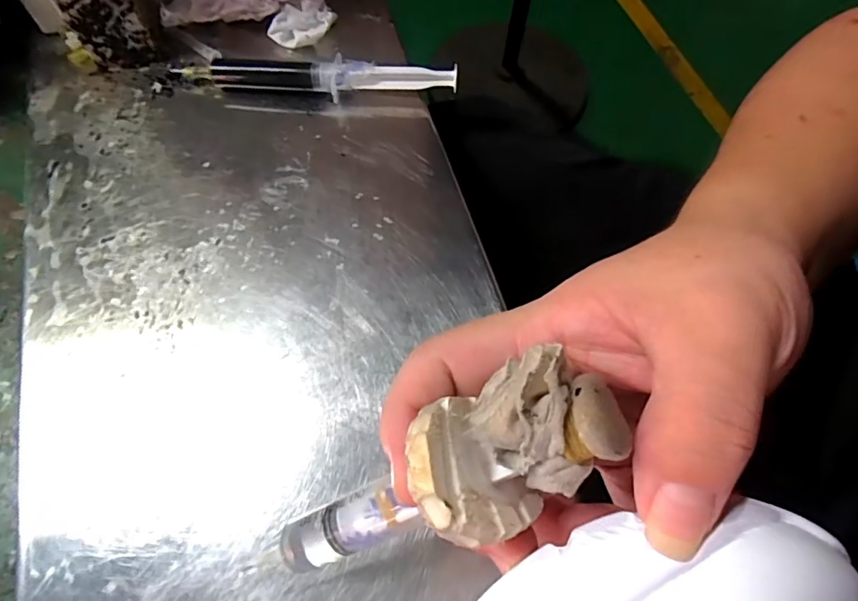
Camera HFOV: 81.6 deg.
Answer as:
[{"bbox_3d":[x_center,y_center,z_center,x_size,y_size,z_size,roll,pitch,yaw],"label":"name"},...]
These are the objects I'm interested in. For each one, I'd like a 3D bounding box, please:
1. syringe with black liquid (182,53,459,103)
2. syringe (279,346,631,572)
[{"bbox_3d":[-0.065,-0.135,0.305,0.163,0.018,0.017,1,66,0],"label":"syringe with black liquid"},{"bbox_3d":[-0.003,0.049,0.127,0.106,0.029,0.033,-36,65,26],"label":"syringe"}]

